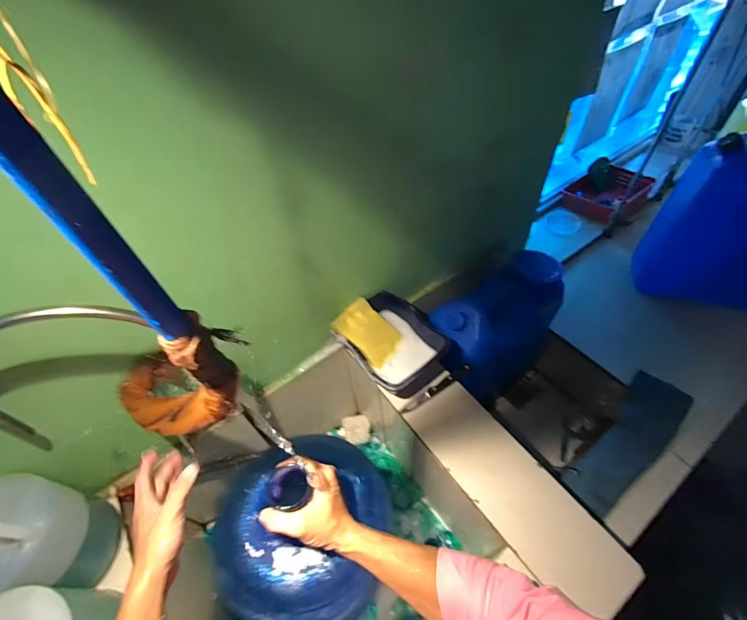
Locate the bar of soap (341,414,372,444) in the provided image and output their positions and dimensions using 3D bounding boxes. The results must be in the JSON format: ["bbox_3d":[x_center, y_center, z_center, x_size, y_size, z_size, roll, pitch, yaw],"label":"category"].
[{"bbox_3d":[-0.045,0.326,0.994,0.072,0.032,0.069,-7,51,-1],"label":"bar of soap"}]

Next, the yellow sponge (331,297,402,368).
[{"bbox_3d":[-0.010,0.044,0.737,0.125,0.009,0.089,45,61,-7],"label":"yellow sponge"}]

